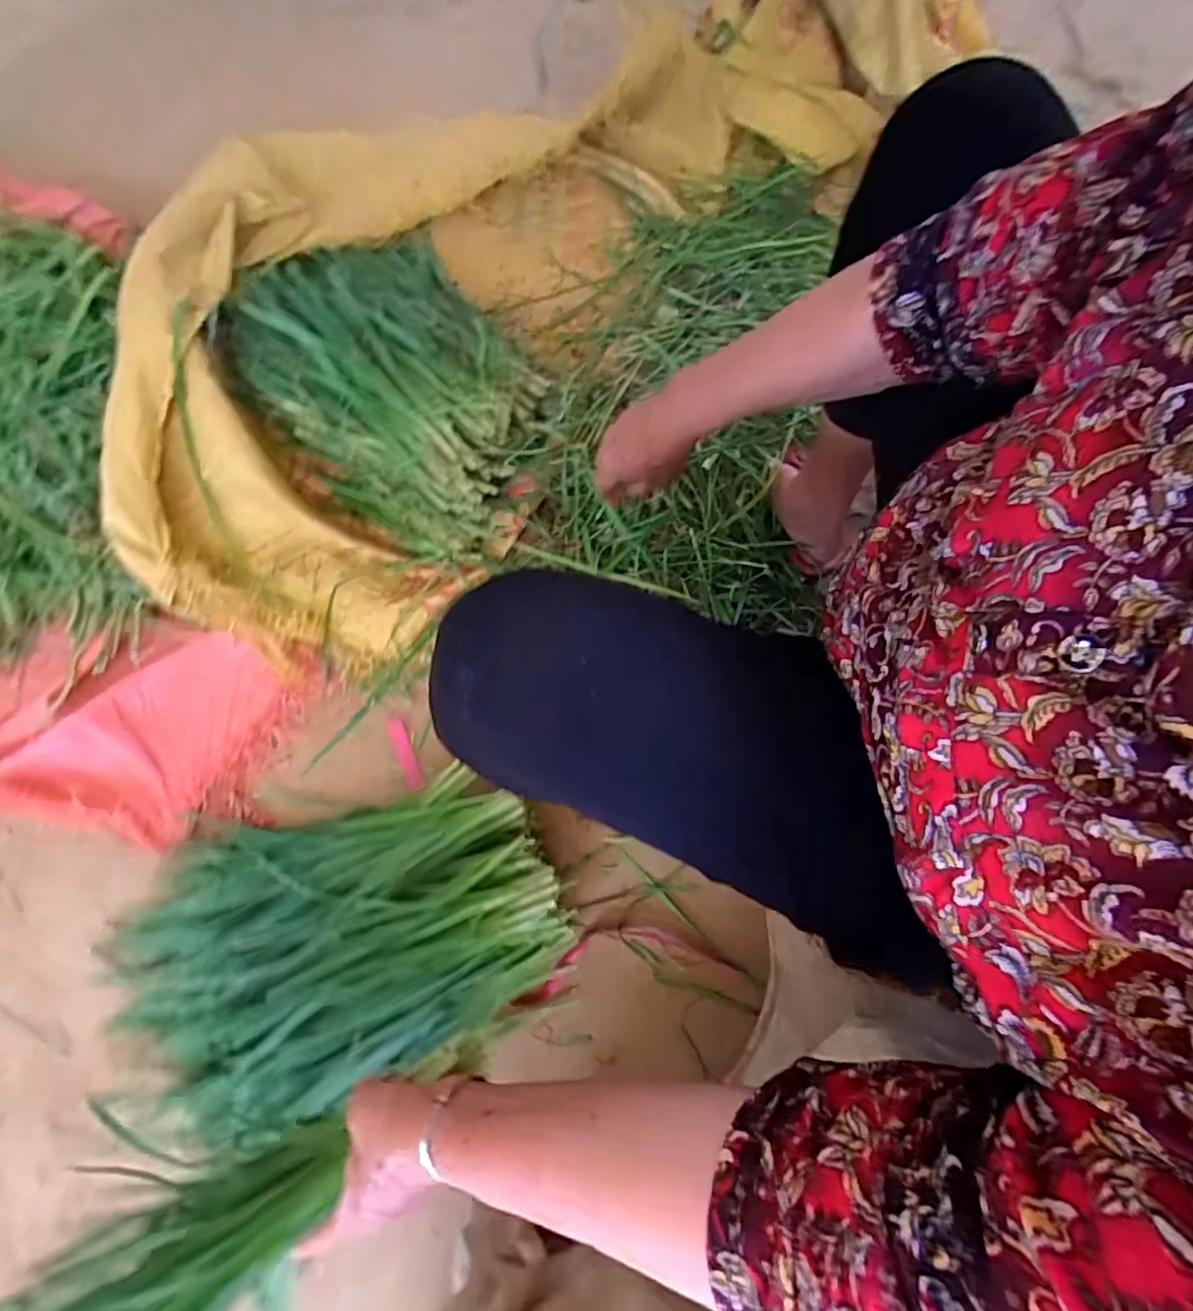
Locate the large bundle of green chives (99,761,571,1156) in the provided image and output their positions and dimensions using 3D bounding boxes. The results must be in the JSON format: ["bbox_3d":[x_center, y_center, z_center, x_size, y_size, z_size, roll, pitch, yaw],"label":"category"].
[{"bbox_3d":[-0.298,0.317,0.648,0.478,0.101,0.302,-16,78,-5],"label":"large bundle of green chives"}]

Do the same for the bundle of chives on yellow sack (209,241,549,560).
[{"bbox_3d":[-0.260,-0.386,0.784,0.480,0.147,0.349,44,79,8],"label":"bundle of chives on yellow sack"}]

